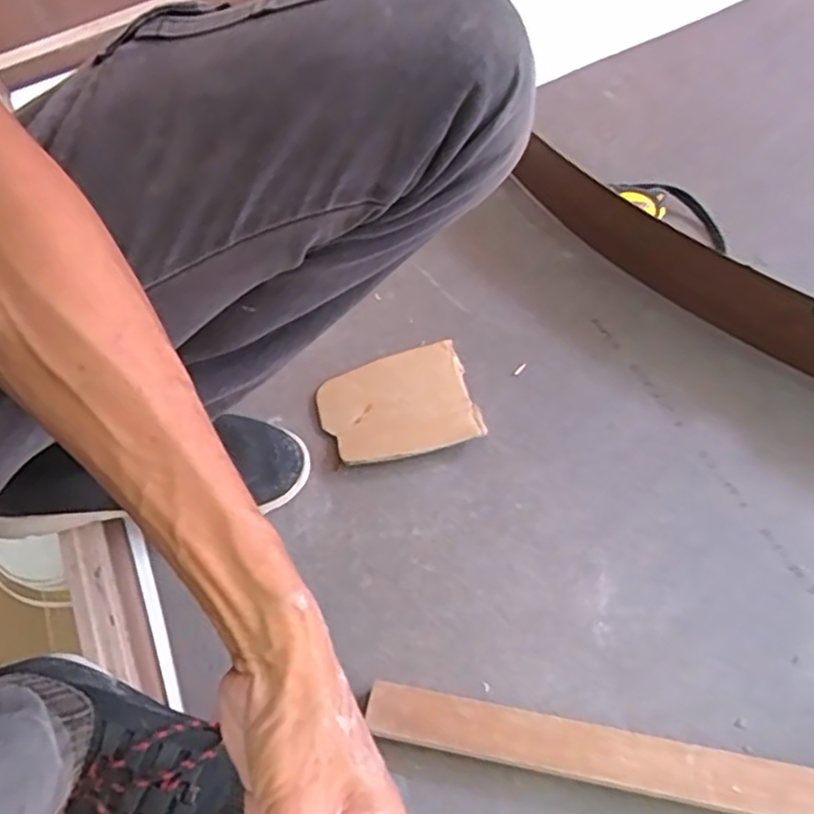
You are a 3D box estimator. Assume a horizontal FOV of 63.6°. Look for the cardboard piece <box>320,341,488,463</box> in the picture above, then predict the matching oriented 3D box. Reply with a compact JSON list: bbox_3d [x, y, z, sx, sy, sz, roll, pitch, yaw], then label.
[{"bbox_3d":[-0.008,-0.001,0.602,0.136,0.021,0.113,-19,61,-4],"label":"cardboard piece"}]

